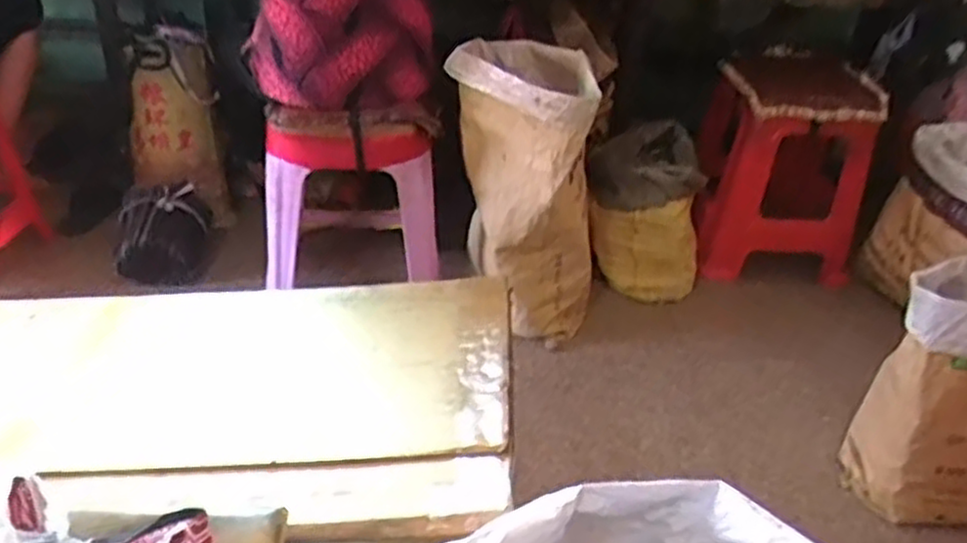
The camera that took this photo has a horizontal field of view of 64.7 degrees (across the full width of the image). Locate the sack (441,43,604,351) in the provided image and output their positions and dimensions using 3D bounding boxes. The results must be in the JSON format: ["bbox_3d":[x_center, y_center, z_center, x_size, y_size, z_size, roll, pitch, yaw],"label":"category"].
[{"bbox_3d":[0.098,-0.177,1.767,0.354,0.629,0.347,8,34,4],"label":"sack"}]

